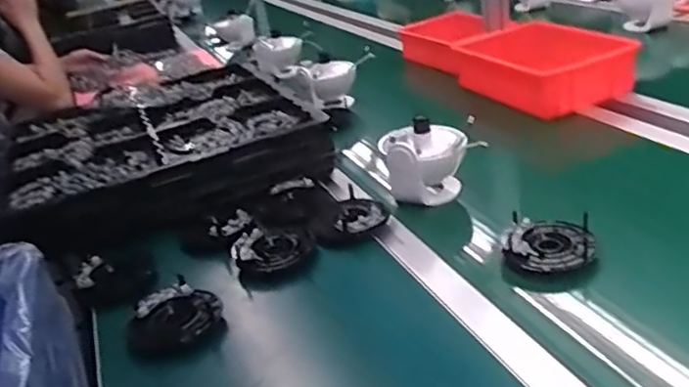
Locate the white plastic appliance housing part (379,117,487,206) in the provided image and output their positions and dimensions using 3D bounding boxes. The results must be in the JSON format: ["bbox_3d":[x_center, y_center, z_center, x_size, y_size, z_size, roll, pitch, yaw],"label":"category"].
[{"bbox_3d":[0.117,-0.039,0.877,0.129,0.097,0.091,-3,28,7],"label":"white plastic appliance housing part"}]

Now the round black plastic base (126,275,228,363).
[{"bbox_3d":[-0.182,0.137,0.695,0.099,0.022,0.105,-15,29,-16],"label":"round black plastic base"}]

